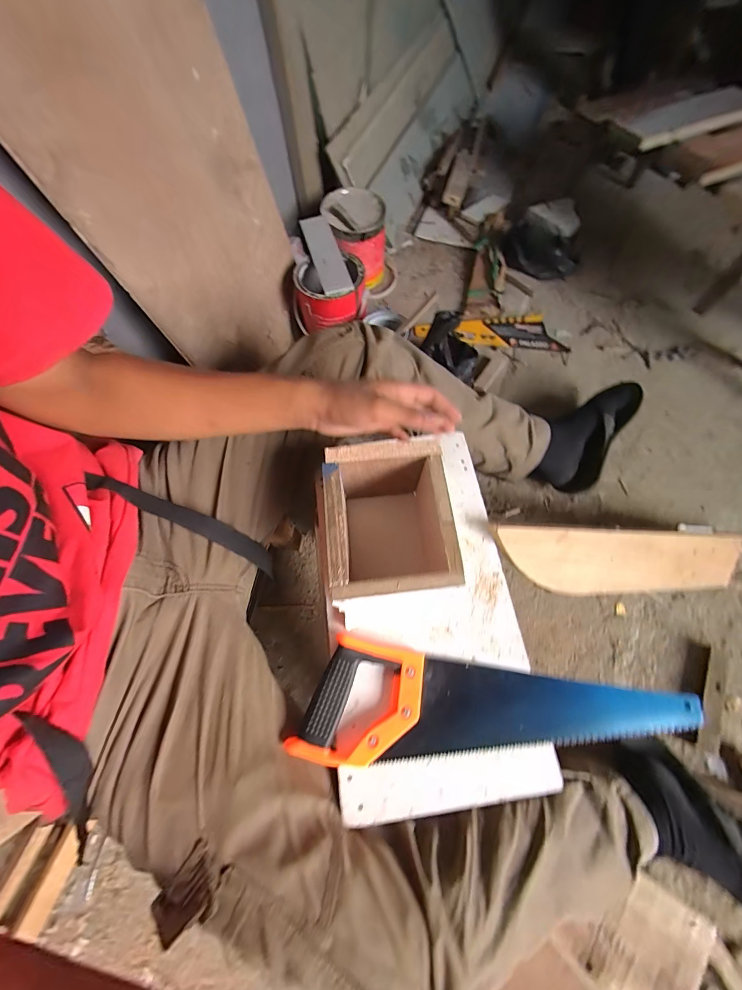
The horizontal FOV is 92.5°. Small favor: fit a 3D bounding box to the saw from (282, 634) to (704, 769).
[{"bbox_3d":[0.138,0.242,0.374,0.406,0.039,0.113,8,70,5],"label":"saw"}]

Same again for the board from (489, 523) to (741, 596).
[{"bbox_3d":[0.400,0.103,0.542,0.548,0.012,0.104,4,101,-21],"label":"board"}]

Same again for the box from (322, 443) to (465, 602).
[{"bbox_3d":[0.019,0.033,0.393,0.123,0.100,0.152,-6,69,0],"label":"box"}]

